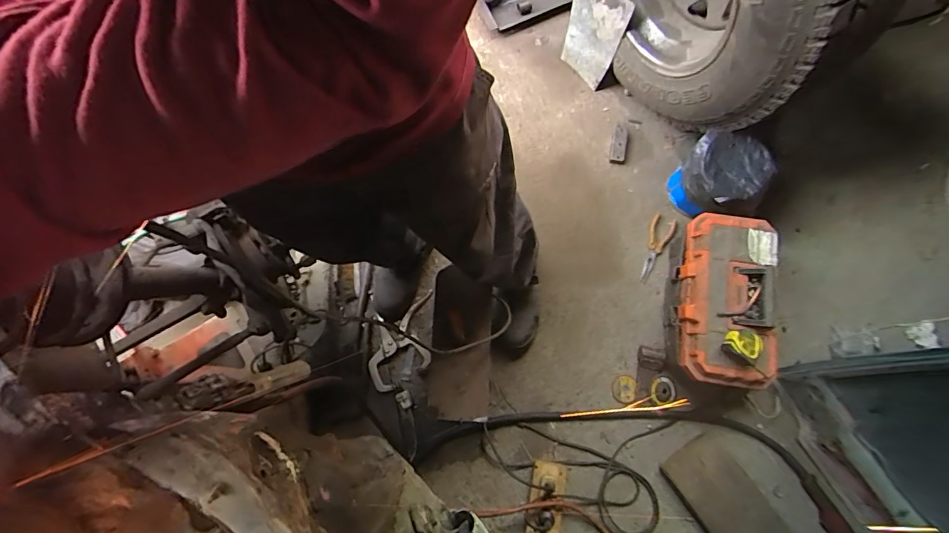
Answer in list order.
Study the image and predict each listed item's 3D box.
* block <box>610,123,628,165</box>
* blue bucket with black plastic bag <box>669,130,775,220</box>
[{"bbox_3d":[0.409,-0.347,1.279,0.045,0.026,0.123,8,78,3],"label":"block"},{"bbox_3d":[0.589,-0.215,1.120,0.152,0.206,0.180,-44,80,-8],"label":"blue bucket with black plastic bag"}]

